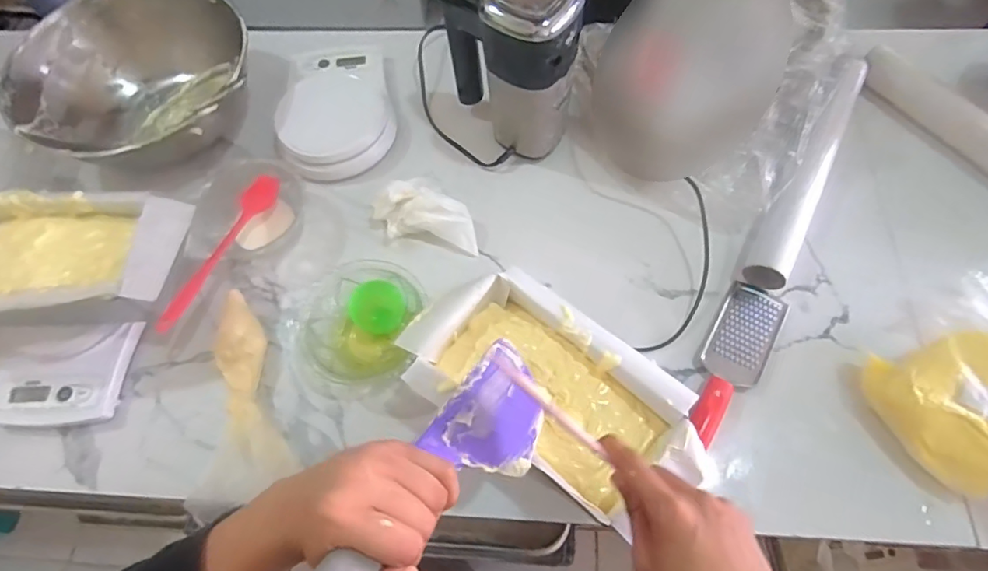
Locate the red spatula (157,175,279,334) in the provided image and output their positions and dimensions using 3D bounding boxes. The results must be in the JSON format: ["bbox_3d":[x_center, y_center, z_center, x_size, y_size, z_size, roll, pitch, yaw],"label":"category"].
[{"bbox_3d":[-0.280,-0.041,0.547,0.029,0.021,0.206,11,53,8],"label":"red spatula"}]

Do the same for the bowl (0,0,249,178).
[{"bbox_3d":[-0.417,-0.230,0.639,0.246,0.100,0.258,-6,66,1],"label":"bowl"}]

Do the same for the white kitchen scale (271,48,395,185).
[{"bbox_3d":[-0.189,-0.215,0.645,0.131,0.032,0.197,-2,66,3],"label":"white kitchen scale"}]

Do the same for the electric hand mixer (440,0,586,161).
[{"bbox_3d":[0.024,-0.237,0.565,0.087,0.186,0.146,-37,69,-12],"label":"electric hand mixer"}]

